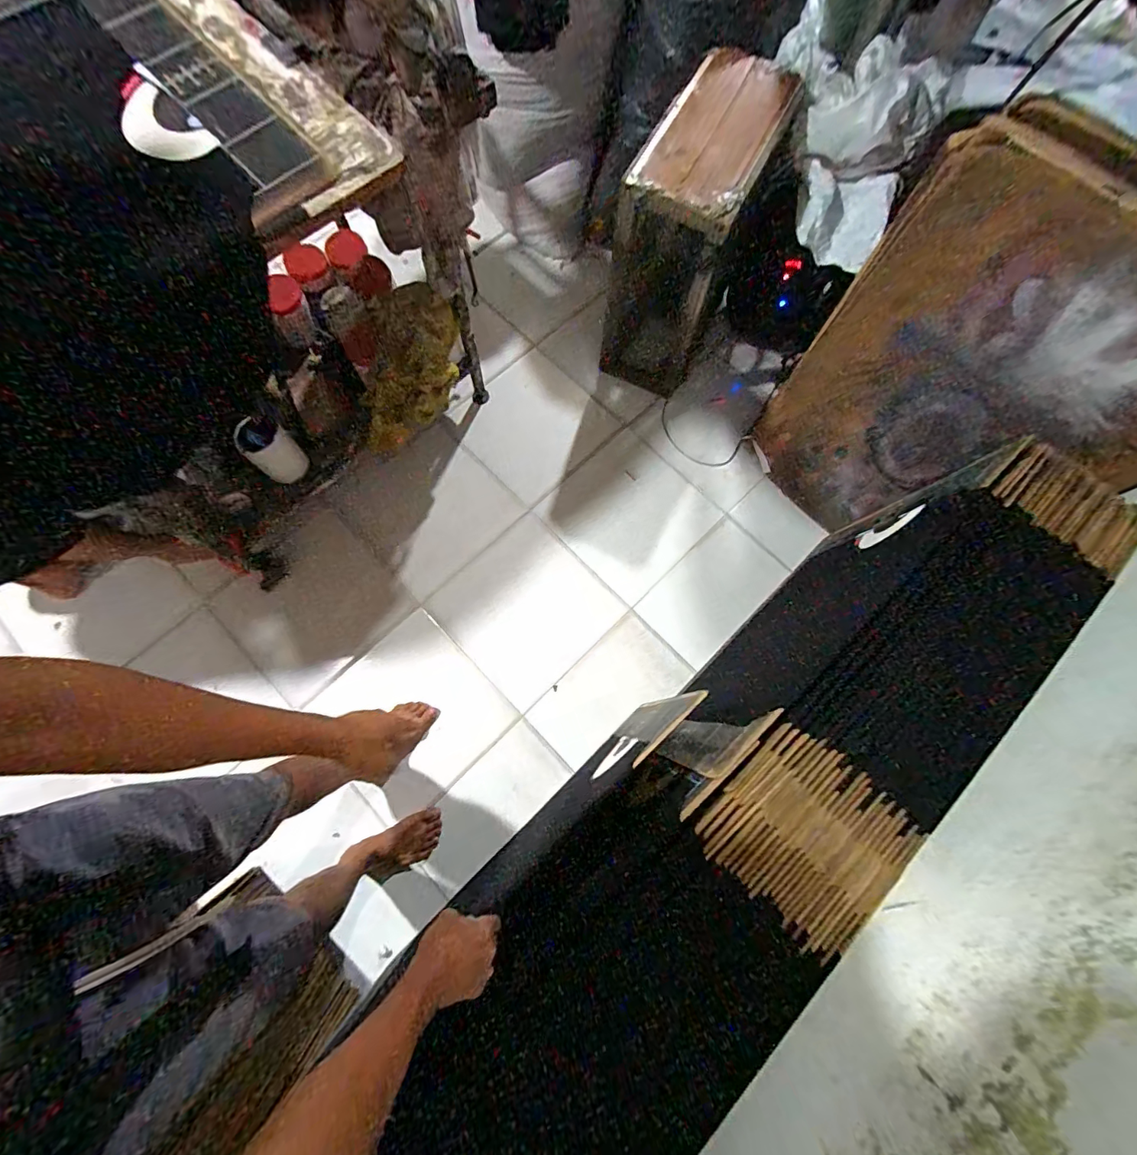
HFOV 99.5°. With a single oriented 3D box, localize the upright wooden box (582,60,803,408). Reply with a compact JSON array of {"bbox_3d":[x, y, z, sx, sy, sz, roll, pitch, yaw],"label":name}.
[{"bbox_3d":[0.305,-0.895,1.271,0.253,0.538,0.521,25,78,4],"label":"upright wooden box"}]

